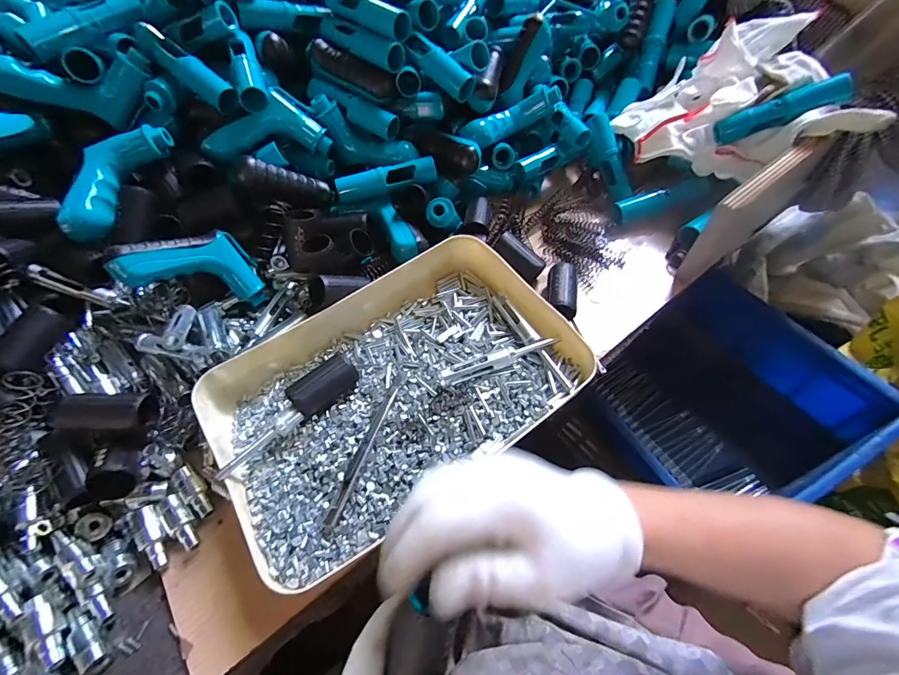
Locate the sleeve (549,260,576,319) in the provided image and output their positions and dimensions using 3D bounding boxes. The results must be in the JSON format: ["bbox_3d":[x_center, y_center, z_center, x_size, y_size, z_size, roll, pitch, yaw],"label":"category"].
[{"bbox_3d":[0.125,-0.051,0.448,0.029,0.026,0.069,6,57,7],"label":"sleeve"}]

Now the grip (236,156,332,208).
[{"bbox_3d":[-0.186,-0.172,0.458,0.099,0.033,0.022,4,47,-39],"label":"grip"}]

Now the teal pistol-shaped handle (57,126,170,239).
[{"bbox_3d":[-0.349,-0.165,0.409,0.046,0.033,0.137,22,77,17],"label":"teal pistol-shaped handle"}]

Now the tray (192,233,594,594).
[{"bbox_3d":[-0.052,0.038,0.385,0.326,0.046,0.245,-31,60,-16],"label":"tray"}]

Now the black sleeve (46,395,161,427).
[{"bbox_3d":[-0.280,0.061,0.324,0.066,0.029,0.026,3,51,-29],"label":"black sleeve"}]

